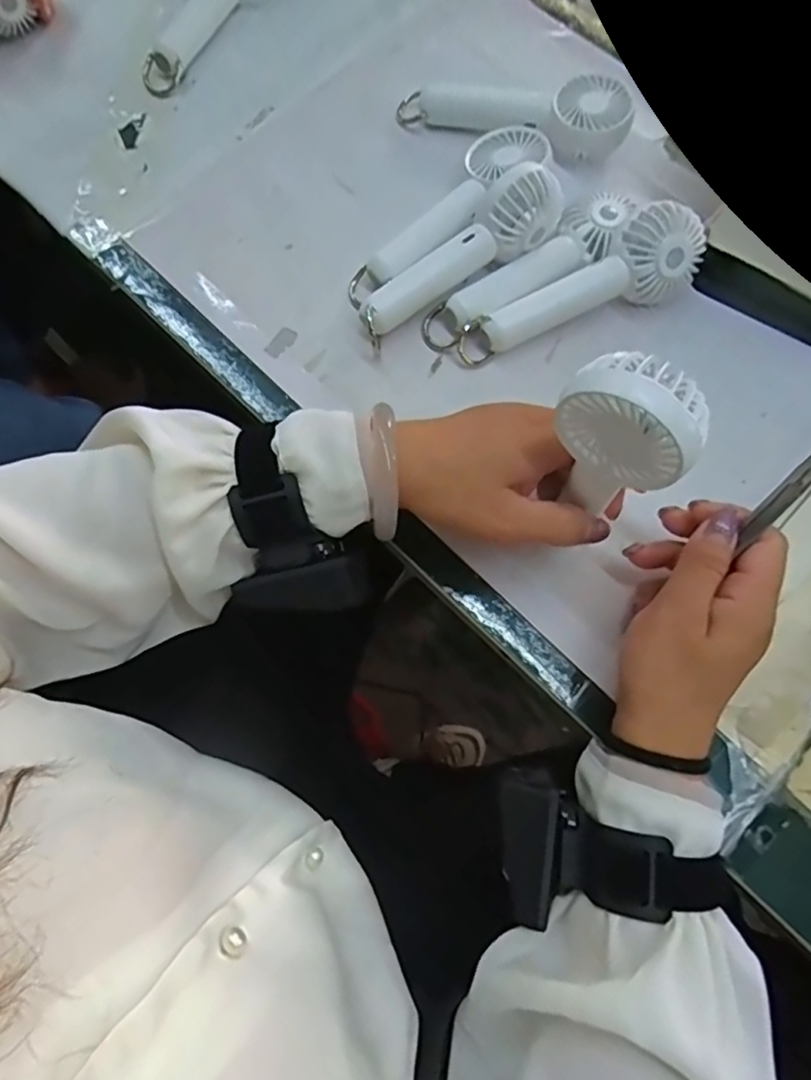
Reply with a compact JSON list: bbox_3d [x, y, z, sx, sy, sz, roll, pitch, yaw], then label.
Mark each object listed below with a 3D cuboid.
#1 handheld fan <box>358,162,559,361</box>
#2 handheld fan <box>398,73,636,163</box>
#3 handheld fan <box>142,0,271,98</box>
[{"bbox_3d":[0.033,-0.181,0.377,0.143,0.048,0.032,-31,76,-8],"label":"handheld fan"},{"bbox_3d":[0.077,-0.307,0.434,0.164,0.033,0.047,4,73,1],"label":"handheld fan"},{"bbox_3d":[-0.154,-0.413,0.465,0.042,0.030,0.158,31,77,9],"label":"handheld fan"}]

